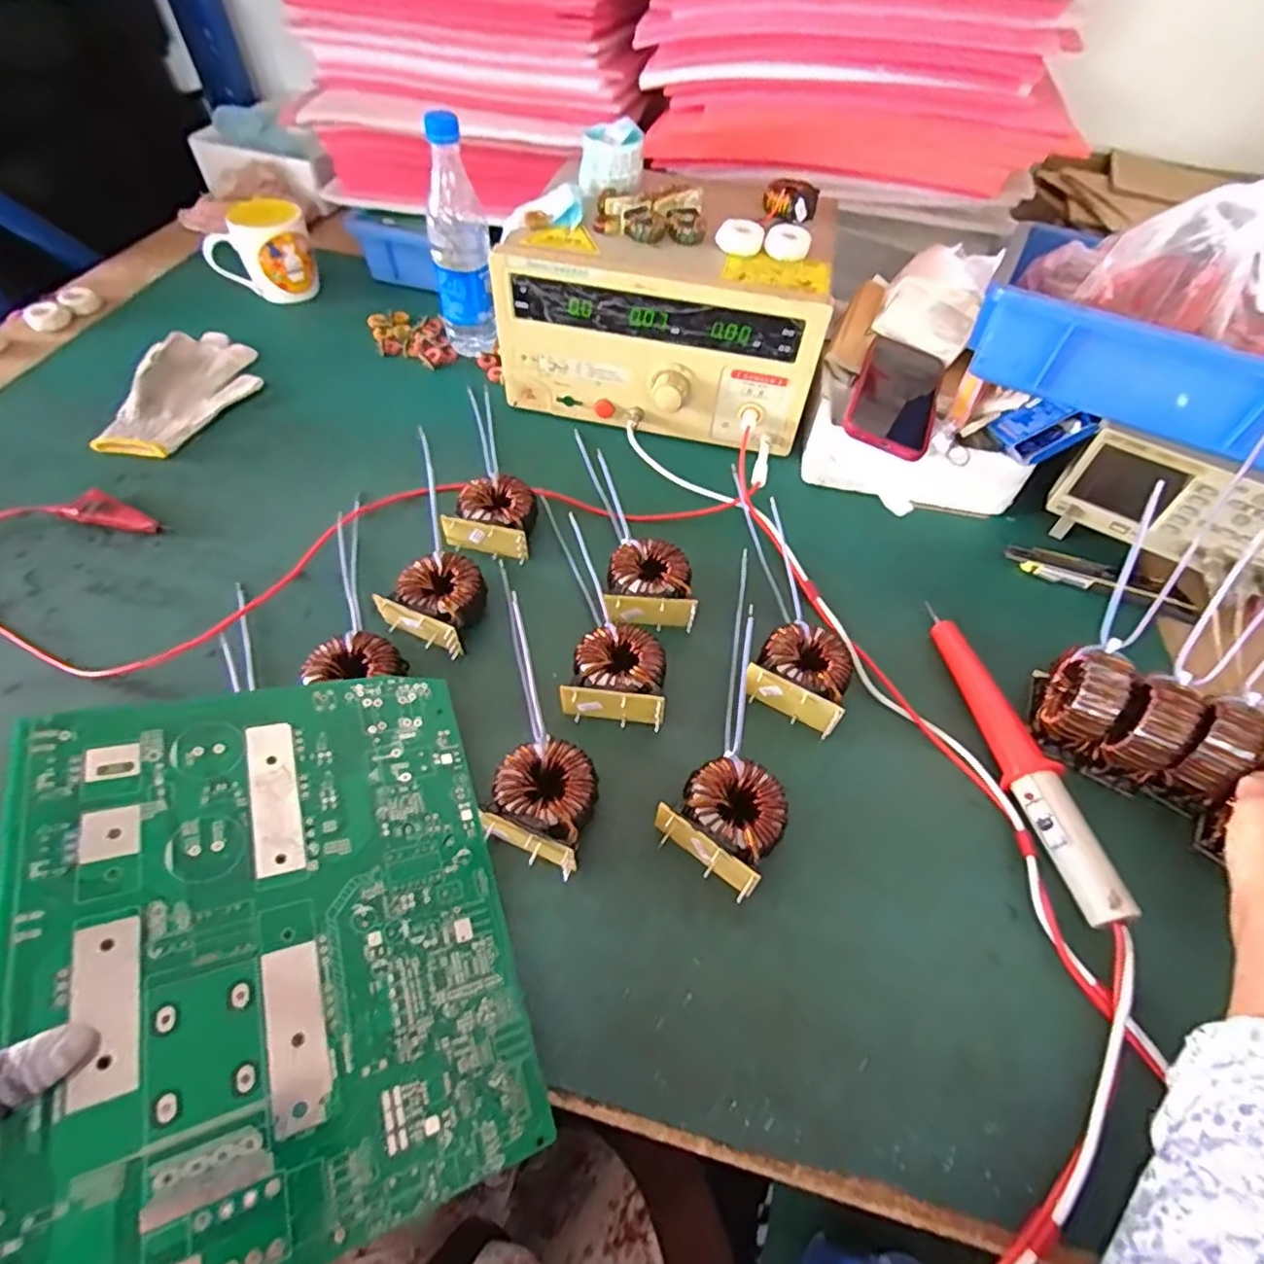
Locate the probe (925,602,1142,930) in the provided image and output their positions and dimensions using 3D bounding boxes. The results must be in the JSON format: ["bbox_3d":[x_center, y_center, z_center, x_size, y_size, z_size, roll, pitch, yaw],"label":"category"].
[{"bbox_3d":[0.283,0.086,0.469,0.033,0.034,0.243,-5,55,-9],"label":"probe"}]

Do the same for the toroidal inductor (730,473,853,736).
[{"bbox_3d":[0.135,-0.034,0.550,0.087,0.033,0.255,7,54,0],"label":"toroidal inductor"}]

